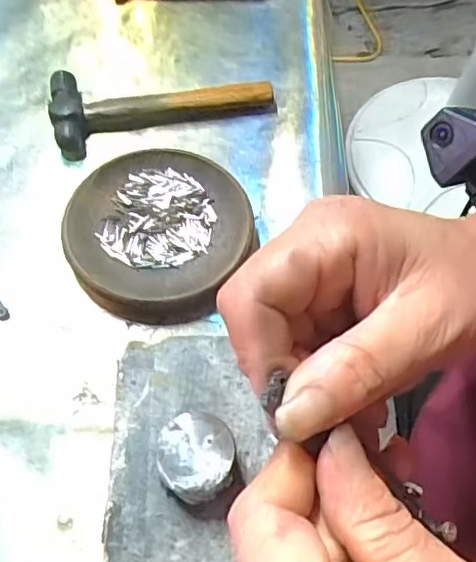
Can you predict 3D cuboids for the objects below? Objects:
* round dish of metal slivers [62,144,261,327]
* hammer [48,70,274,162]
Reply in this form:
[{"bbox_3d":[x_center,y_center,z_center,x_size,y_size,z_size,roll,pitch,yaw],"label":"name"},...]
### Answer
[{"bbox_3d":[-0.049,-0.031,0.361,0.109,0.018,0.114,1,61,-1],"label":"round dish of metal slivers"},{"bbox_3d":[-0.057,-0.133,0.416,0.152,0.017,0.064,-16,63,-10],"label":"hammer"}]

